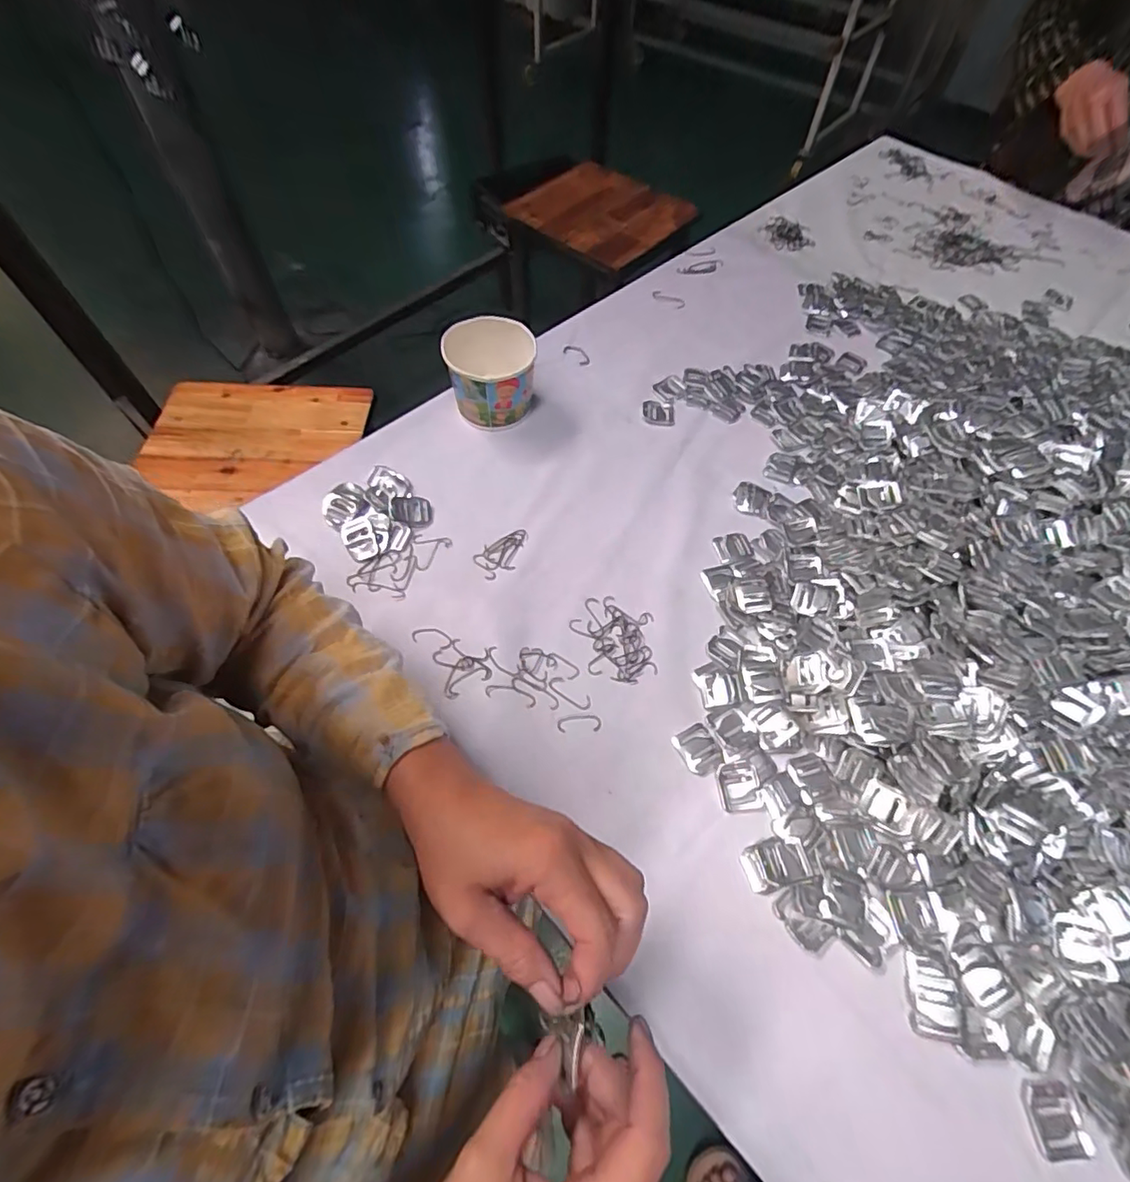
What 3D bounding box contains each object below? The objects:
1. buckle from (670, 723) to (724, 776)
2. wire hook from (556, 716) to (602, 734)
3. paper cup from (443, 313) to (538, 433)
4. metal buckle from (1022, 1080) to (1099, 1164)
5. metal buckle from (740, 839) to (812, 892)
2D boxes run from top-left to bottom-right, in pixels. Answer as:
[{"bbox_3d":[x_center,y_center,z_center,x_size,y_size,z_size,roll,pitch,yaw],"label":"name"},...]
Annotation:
[{"bbox_3d":[0.104,0.125,0.431,0.030,0.004,0.037,-23,64,-13],"label":"buckle"},{"bbox_3d":[0.011,0.105,0.436,0.035,0.004,0.013,-1,61,-2],"label":"wire hook"},{"bbox_3d":[-0.076,-0.223,0.578,0.086,0.080,0.087,1,61,-1],"label":"paper cup"},{"bbox_3d":[0.292,0.313,0.327,0.032,0.004,0.036,-1,61,-2],"label":"metal buckle"},{"bbox_3d":[0.149,0.190,0.388,0.044,0.012,0.029,-16,63,-10],"label":"metal buckle"}]

